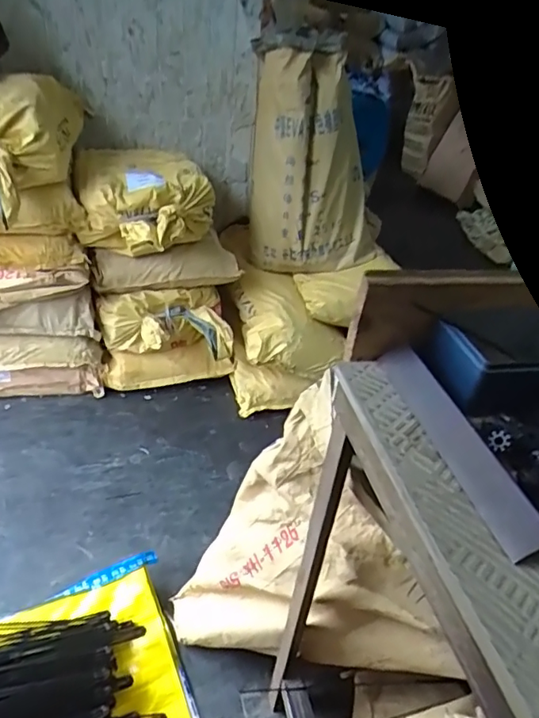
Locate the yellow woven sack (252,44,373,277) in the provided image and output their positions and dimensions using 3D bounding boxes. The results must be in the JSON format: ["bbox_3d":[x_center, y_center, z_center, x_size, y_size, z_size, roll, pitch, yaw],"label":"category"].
[{"bbox_3d":[0.144,-0.596,1.657,0.413,0.613,0.227,10,35,3],"label":"yellow woven sack"}]

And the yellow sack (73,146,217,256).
[{"bbox_3d":[-0.356,-0.447,1.508,0.375,0.192,0.516,-3,36,-15],"label":"yellow sack"}]

